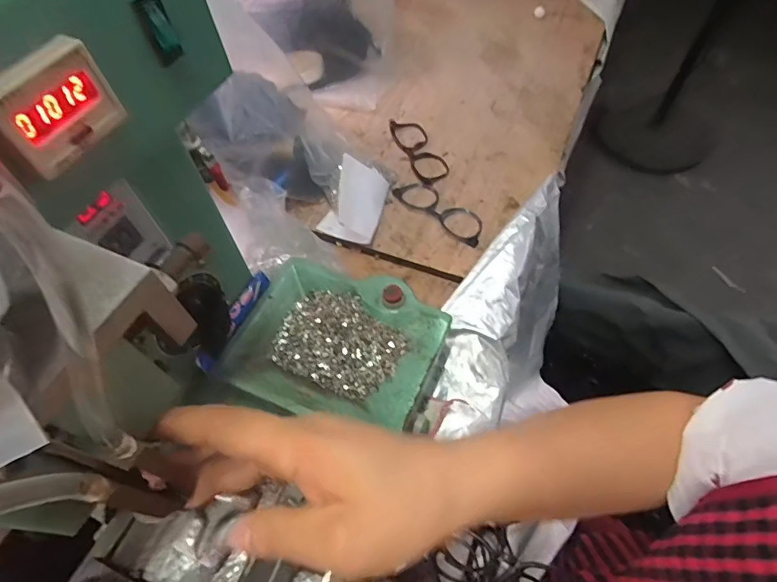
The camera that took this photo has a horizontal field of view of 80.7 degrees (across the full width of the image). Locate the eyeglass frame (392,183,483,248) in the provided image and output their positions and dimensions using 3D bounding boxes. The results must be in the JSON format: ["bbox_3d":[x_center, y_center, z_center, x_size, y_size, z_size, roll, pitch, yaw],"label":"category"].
[{"bbox_3d":[0.081,-0.127,0.708,0.165,0.024,0.066,38,67,23],"label":"eyeglass frame"}]

